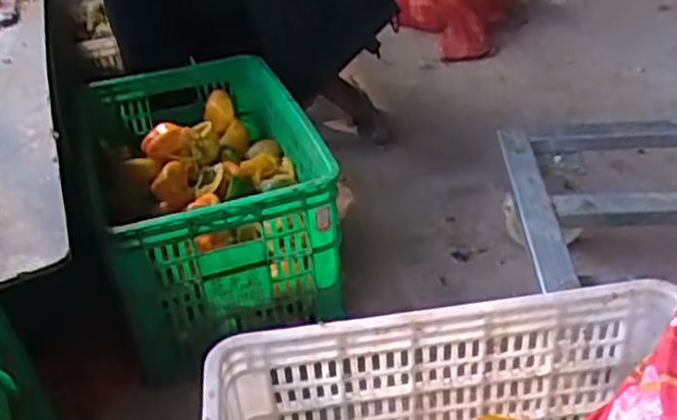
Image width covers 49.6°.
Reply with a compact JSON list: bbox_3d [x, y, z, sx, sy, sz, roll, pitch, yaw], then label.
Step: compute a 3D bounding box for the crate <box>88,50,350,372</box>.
[{"bbox_3d":[-0.213,-0.029,1.236,0.337,0.327,0.456,-13,35,-12],"label":"crate"}]

